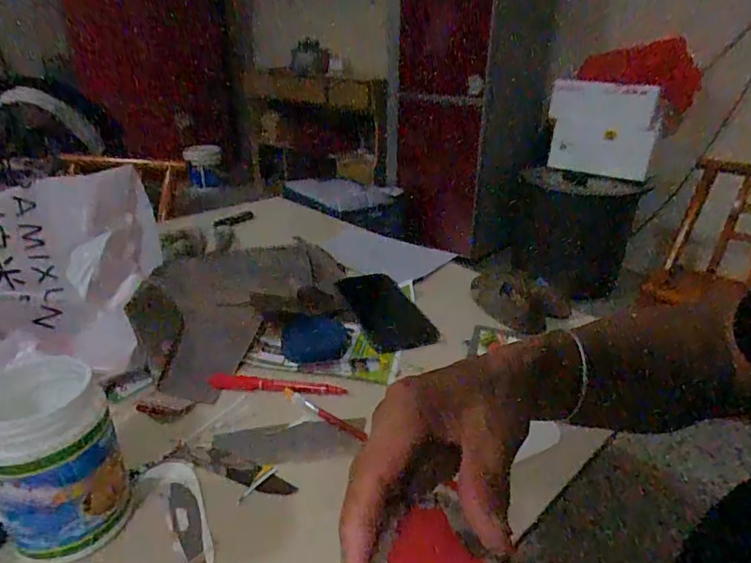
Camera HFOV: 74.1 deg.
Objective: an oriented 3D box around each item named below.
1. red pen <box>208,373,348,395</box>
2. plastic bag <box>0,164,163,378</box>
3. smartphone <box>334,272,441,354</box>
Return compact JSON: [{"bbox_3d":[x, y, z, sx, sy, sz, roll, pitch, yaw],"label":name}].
[{"bbox_3d":[-0.095,0.099,0.479,0.130,0.010,0.018,2,26,2],"label":"red pen"},{"bbox_3d":[-0.395,-0.005,0.519,0.271,0.173,0.254,-3,26,-8],"label":"plastic bag"},{"bbox_3d":[0.013,0.034,0.617,0.085,0.013,0.154,-11,39,-26],"label":"smartphone"}]

